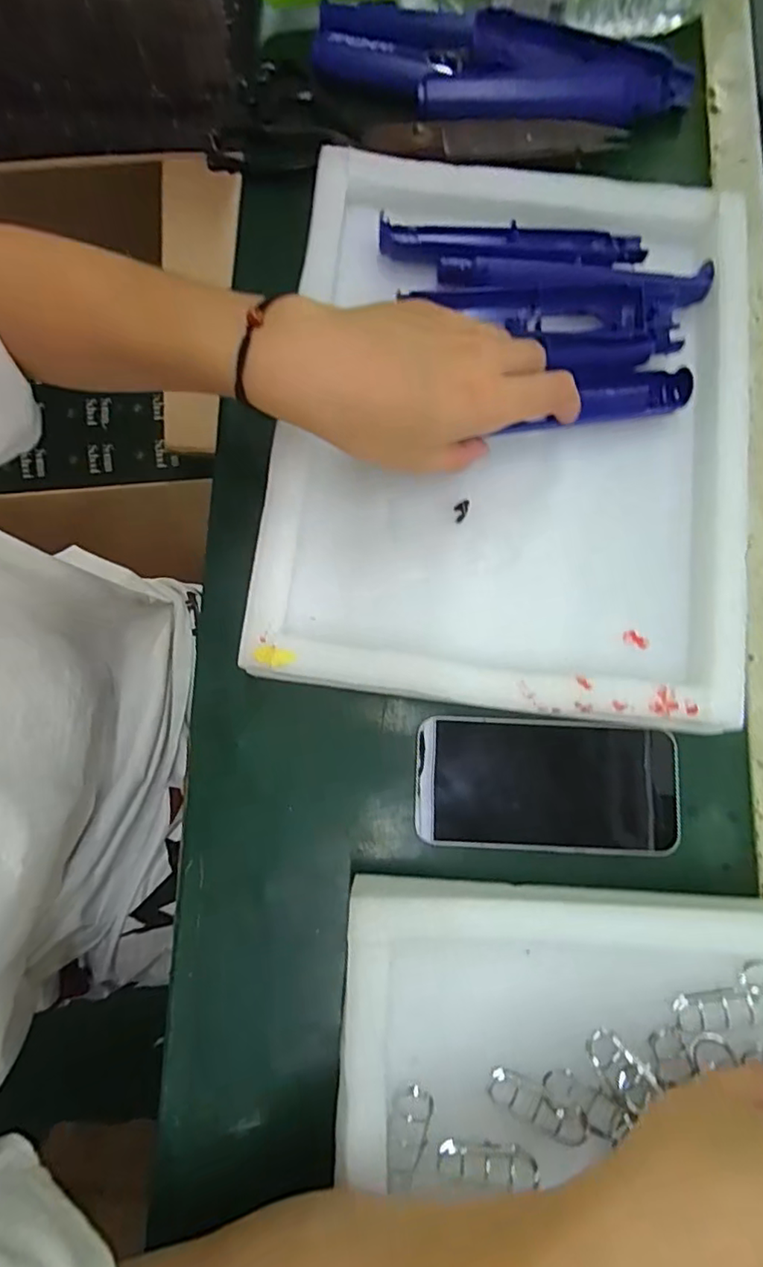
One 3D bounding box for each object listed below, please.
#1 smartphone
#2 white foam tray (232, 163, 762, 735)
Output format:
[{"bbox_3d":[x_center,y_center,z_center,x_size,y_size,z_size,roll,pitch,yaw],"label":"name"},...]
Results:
[{"bbox_3d":[0.101,0.093,0.359,0.159,0.006,0.077,2,80,0],"label":"smartphone"},{"bbox_3d":[0.084,-0.129,0.375,0.291,0.038,0.346,7,80,1],"label":"white foam tray"}]

